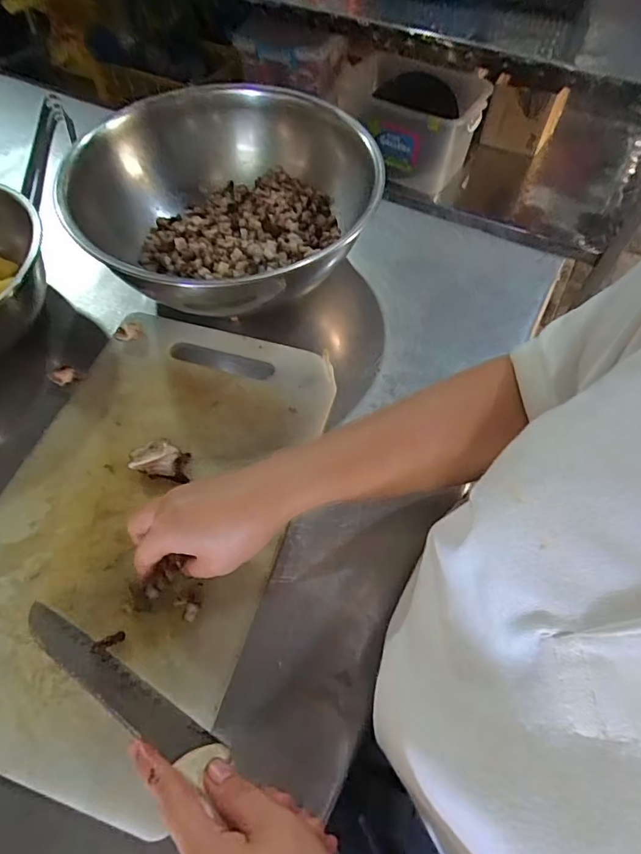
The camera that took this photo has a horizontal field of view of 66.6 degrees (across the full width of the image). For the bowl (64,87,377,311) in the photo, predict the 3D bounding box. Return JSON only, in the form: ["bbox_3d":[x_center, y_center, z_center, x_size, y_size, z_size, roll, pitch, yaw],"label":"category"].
[{"bbox_3d":[-0.090,-0.219,0.517,0.265,0.131,0.295,4,59,1],"label":"bowl"}]

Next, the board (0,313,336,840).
[{"bbox_3d":[-0.151,0.064,0.410,0.245,0.018,0.394,16,60,8],"label":"board"}]

